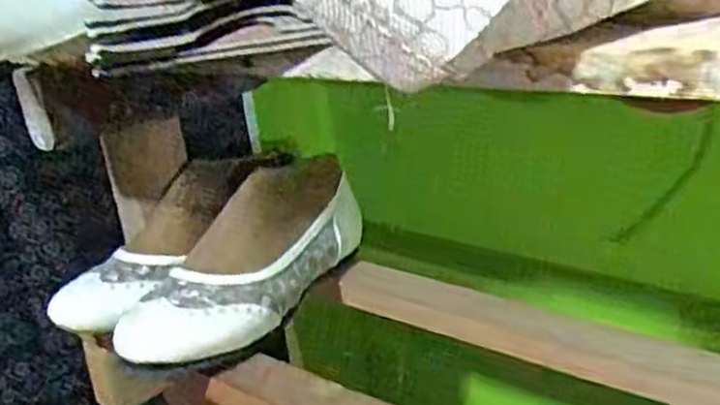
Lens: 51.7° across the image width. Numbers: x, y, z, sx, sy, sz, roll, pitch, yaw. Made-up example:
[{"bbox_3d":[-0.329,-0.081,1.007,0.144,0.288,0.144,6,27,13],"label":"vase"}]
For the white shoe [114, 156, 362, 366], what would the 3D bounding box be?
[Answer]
[{"bbox_3d":[-0.082,0.035,0.535,0.072,0.082,0.229,4,22,28],"label":"white shoe"}]

